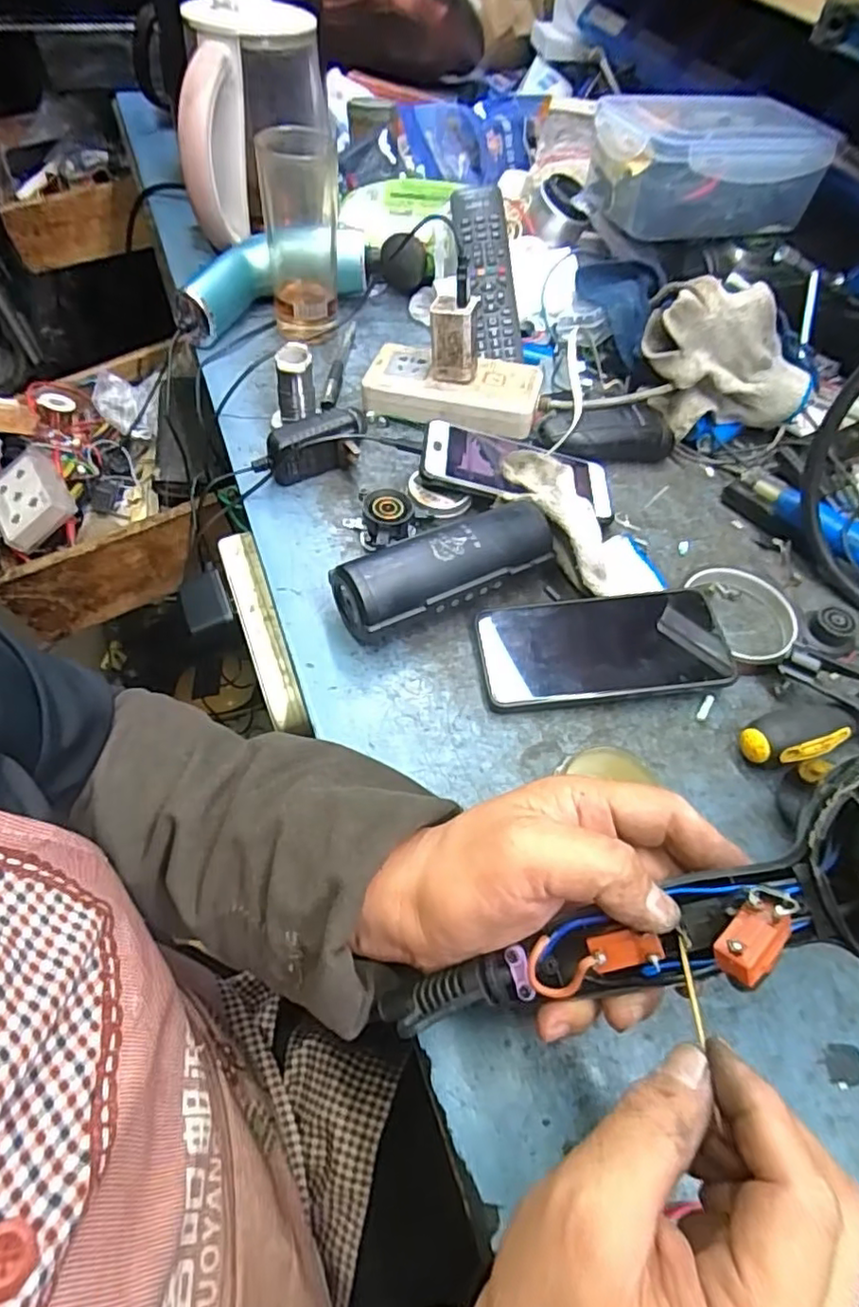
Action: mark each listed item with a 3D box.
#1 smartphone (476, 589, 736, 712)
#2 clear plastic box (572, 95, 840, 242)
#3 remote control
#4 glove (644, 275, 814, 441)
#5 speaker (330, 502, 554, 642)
[{"bbox_3d":[0.115,-0.004,0.423,0.158,0.011,0.078,-6,58,-3],"label":"smartphone"},{"bbox_3d":[0.252,-0.458,0.607,0.194,0.091,0.130,-9,57,-13],"label":"clear plastic box"},{"bbox_3d":[0.055,-0.358,0.596,0.046,0.015,0.162,-9,90,-12],"label":"remote control"},{"bbox_3d":[0.253,-0.244,0.542,0.137,0.115,0.060,0,55,-7],"label":"glove"},{"bbox_3d":[0.013,-0.054,0.432,0.151,0.053,0.046,-24,61,-20],"label":"speaker"}]

